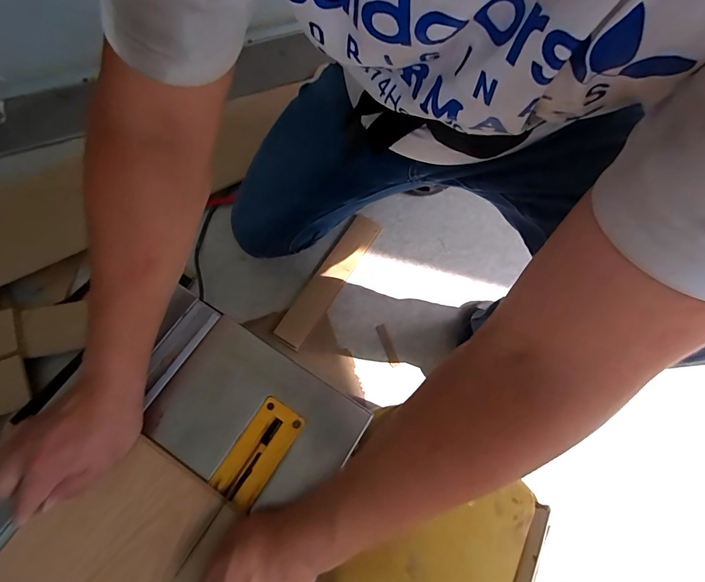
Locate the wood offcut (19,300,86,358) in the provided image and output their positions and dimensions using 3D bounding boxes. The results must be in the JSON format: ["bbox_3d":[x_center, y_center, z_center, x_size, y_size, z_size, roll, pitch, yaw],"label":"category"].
[{"bbox_3d":[-0.536,0.068,0.683,0.104,0.014,0.089,-12,69,-6],"label":"wood offcut"}]

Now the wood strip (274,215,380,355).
[{"bbox_3d":[-0.046,-0.026,0.759,0.062,0.013,0.303,30,71,10],"label":"wood strip"}]

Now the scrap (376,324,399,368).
[{"bbox_3d":[0.065,0.102,0.718,0.016,0.004,0.083,-18,70,-8],"label":"scrap"}]

